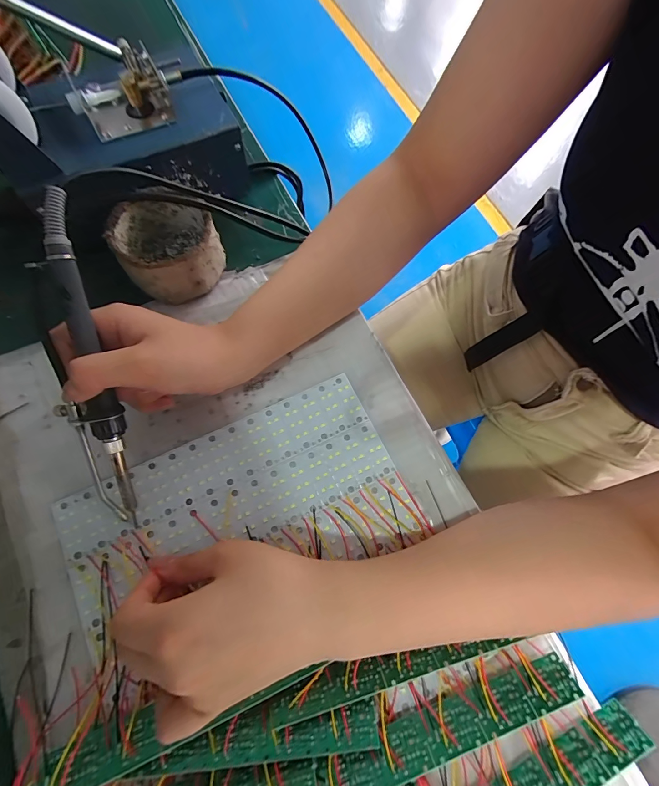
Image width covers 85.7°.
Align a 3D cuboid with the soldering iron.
[{"bbox_3d":[-0.156,-0.011,0.230,0.037,0.027,0.209,-3,107,-3],"label":"soldering iron"}]

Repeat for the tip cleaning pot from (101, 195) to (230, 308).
[{"bbox_3d":[-0.137,-0.127,0.308,0.079,0.049,0.083,1,72,-2],"label":"tip cleaning pot"}]

